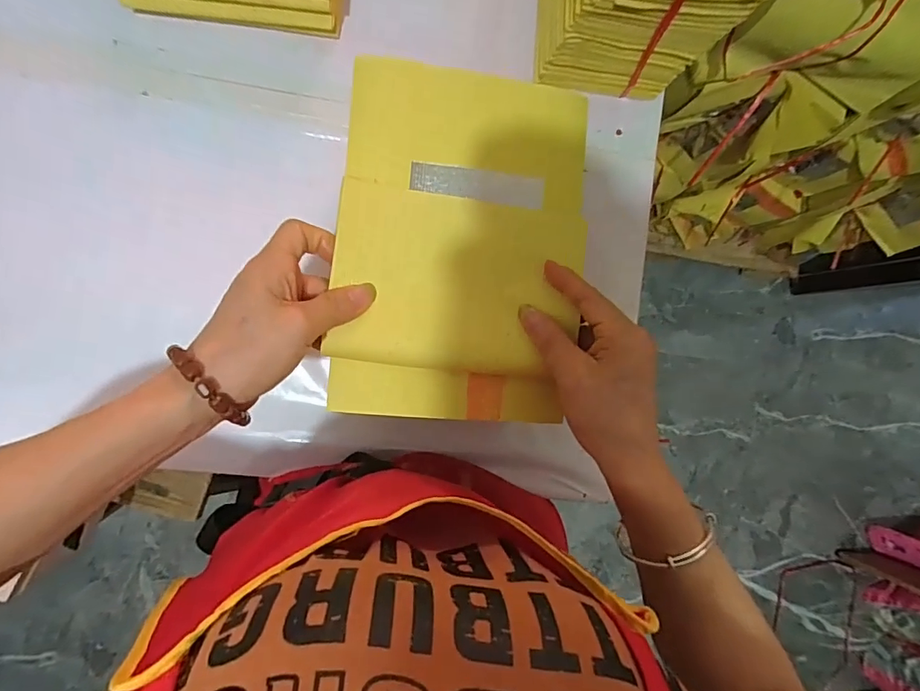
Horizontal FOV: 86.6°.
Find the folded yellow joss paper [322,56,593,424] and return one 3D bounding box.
[{"bbox_3d":[0.001,-0.064,0.314,0.154,0.021,0.221,5,90,-8],"label":"folded yellow joss paper"}]

